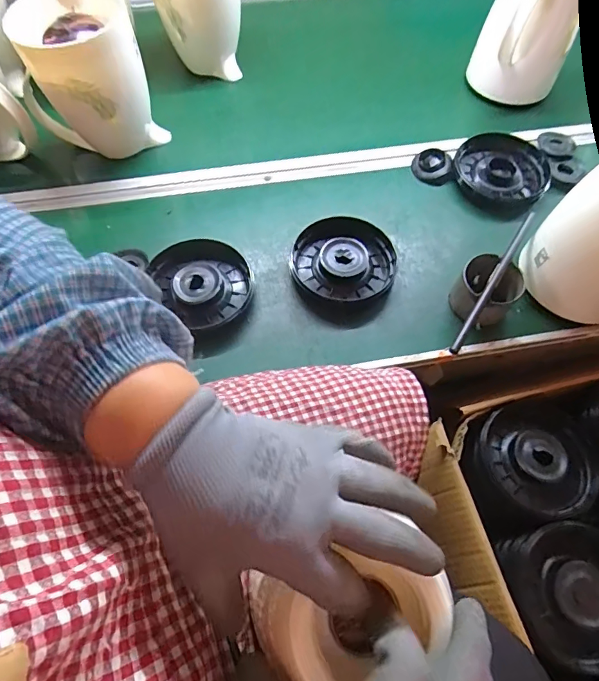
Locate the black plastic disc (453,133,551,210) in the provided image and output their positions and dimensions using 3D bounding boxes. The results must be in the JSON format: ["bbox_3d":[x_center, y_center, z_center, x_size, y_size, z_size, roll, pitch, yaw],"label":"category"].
[{"bbox_3d":[0.299,-0.253,0.653,0.131,0.039,0.131,1,61,-1],"label":"black plastic disc"}]

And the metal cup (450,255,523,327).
[{"bbox_3d":[0.226,-0.067,0.548,0.076,0.062,0.078,1,61,-1],"label":"metal cup"}]

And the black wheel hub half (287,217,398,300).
[{"bbox_3d":[0.058,-0.107,0.575,0.135,0.027,0.119,4,61,1],"label":"black wheel hub half"}]

